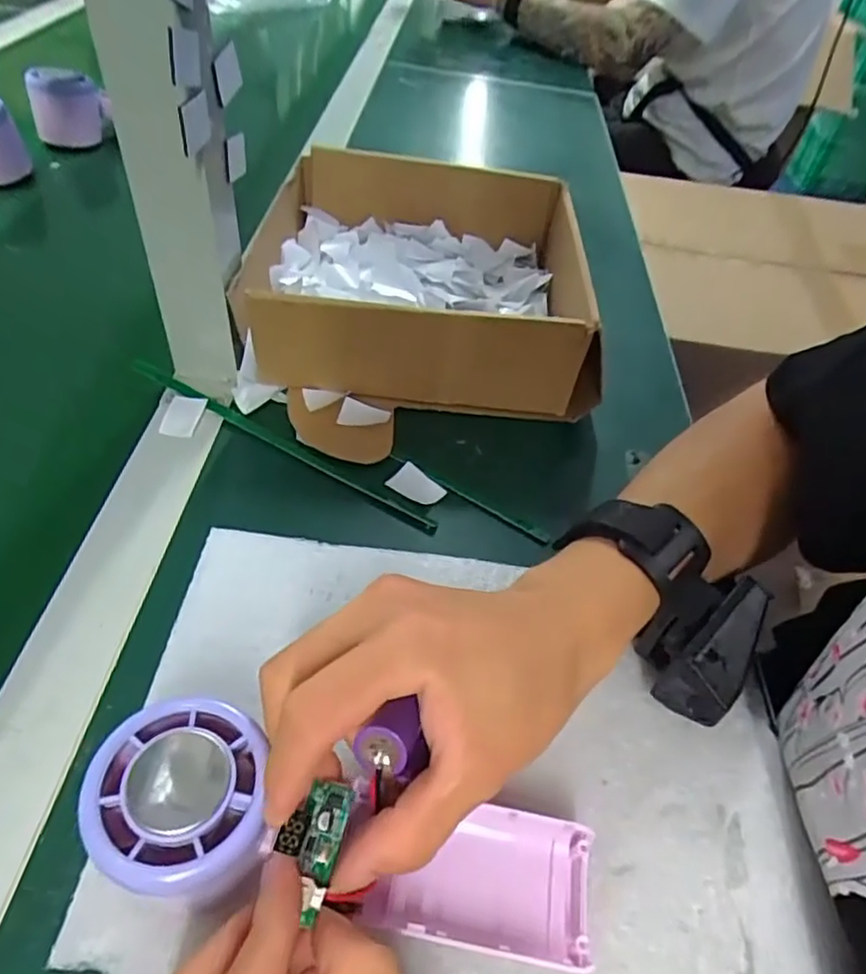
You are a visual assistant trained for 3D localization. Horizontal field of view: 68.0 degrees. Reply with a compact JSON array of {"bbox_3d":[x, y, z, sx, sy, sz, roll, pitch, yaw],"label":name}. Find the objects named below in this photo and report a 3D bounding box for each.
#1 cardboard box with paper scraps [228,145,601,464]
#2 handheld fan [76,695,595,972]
[{"bbox_3d":[-0.007,-0.135,0.445,0.216,0.079,0.251,0,48,-5],"label":"cardboard box with paper scraps"},{"bbox_3d":[-0.025,0.112,0.209,0.165,0.027,0.052,23,45,-14],"label":"handheld fan"}]

